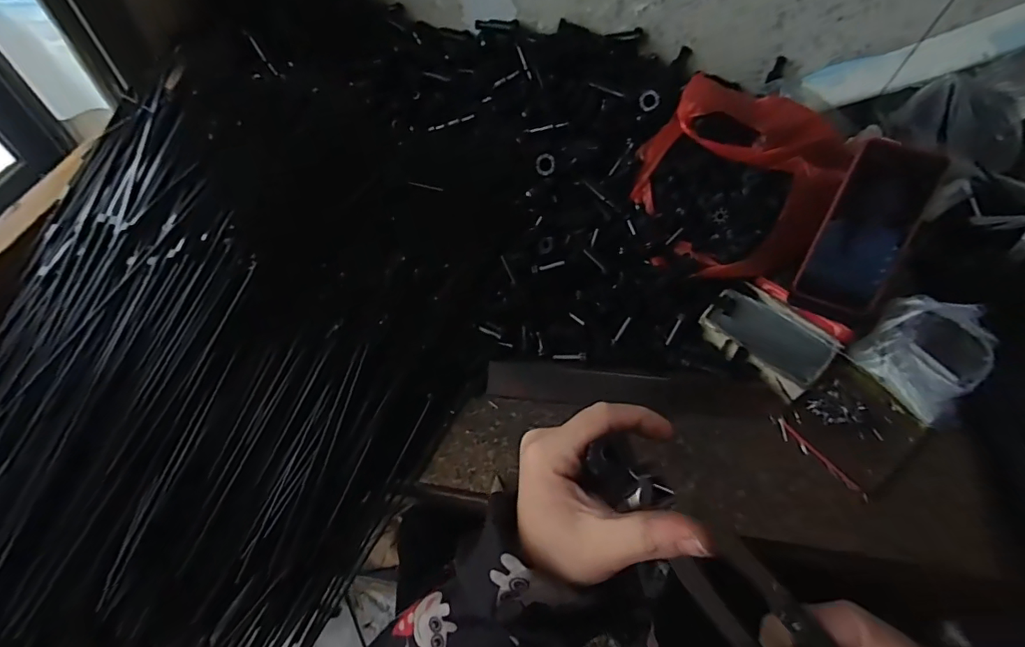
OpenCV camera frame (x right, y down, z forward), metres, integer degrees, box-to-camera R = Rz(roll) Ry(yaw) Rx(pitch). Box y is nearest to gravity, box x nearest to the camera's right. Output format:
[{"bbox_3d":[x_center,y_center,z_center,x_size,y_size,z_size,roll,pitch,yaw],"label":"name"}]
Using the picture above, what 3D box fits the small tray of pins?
[{"bbox_3d":[0.347,0.095,0.508,0.116,0.023,0.098,-32,61,-20],"label":"small tray of pins"}]

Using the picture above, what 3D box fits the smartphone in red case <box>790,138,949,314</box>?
[{"bbox_3d":[0.354,-0.093,0.506,0.080,0.164,0.010,19,25,19],"label":"smartphone in red case"}]

